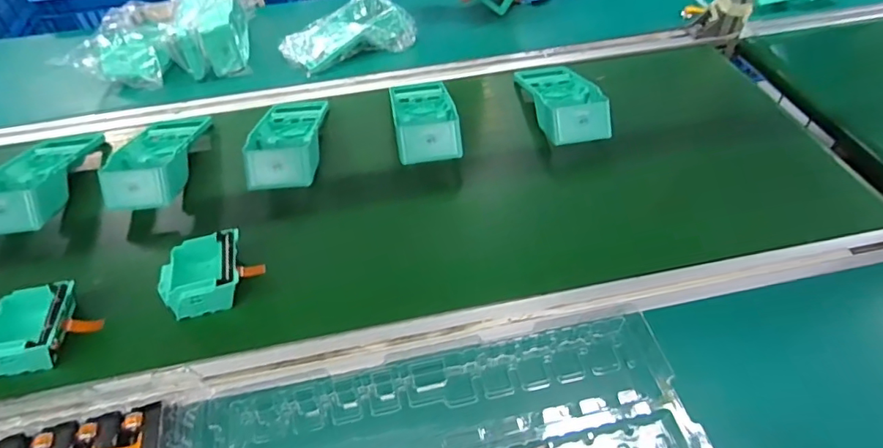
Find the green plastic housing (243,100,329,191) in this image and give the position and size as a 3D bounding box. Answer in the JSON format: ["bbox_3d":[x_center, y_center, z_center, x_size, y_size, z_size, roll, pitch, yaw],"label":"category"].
[{"bbox_3d":[-0.196,-0.114,0.644,0.093,0.056,0.184,-5,49,-2],"label":"green plastic housing"}]

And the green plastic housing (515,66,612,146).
[{"bbox_3d":[0.163,-0.181,0.682,0.088,0.047,0.180,-8,49,-4],"label":"green plastic housing"}]

